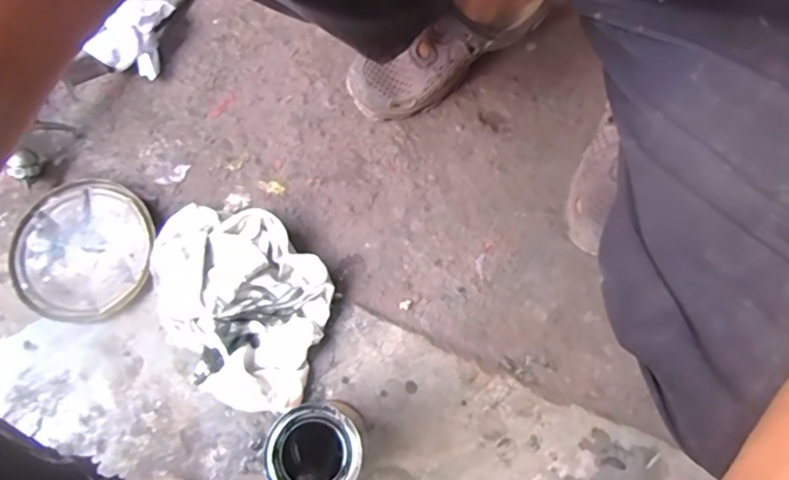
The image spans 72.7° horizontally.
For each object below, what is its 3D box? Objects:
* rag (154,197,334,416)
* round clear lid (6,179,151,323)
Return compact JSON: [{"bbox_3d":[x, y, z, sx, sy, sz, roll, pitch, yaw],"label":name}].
[{"bbox_3d":[-0.168,0.060,0.548,0.197,0.056,0.188,18,73,5],"label":"rag"},{"bbox_3d":[-0.341,0.009,0.584,0.162,0.017,0.149,0,72,-1],"label":"round clear lid"}]

